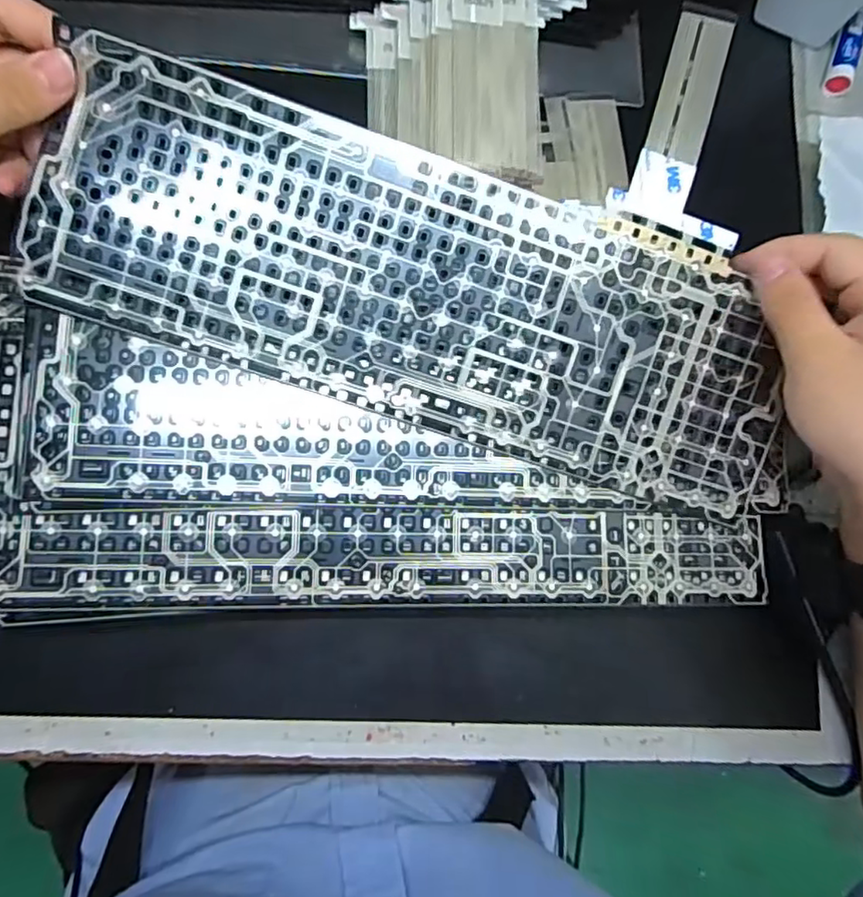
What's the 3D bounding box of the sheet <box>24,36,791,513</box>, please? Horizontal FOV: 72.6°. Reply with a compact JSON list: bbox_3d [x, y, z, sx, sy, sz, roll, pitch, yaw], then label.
[{"bbox_3d":[0.003,-0.073,0.277,0.351,0.004,0.113,18,97,-6],"label":"sheet"}]

